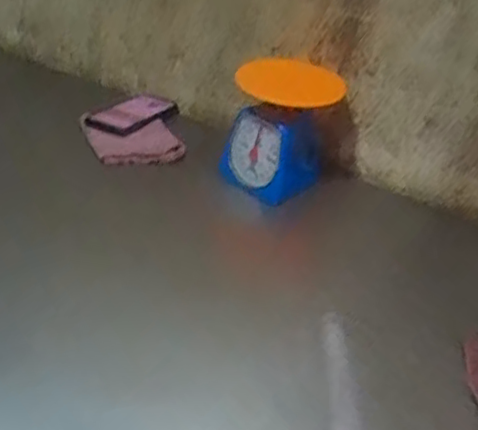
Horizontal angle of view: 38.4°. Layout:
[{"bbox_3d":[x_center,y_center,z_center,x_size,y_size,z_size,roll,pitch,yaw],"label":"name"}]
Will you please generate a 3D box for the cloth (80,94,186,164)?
[{"bbox_3d":[-0.177,-0.142,1.131,0.155,0.044,0.172,-1,35,-10],"label":"cloth"}]

